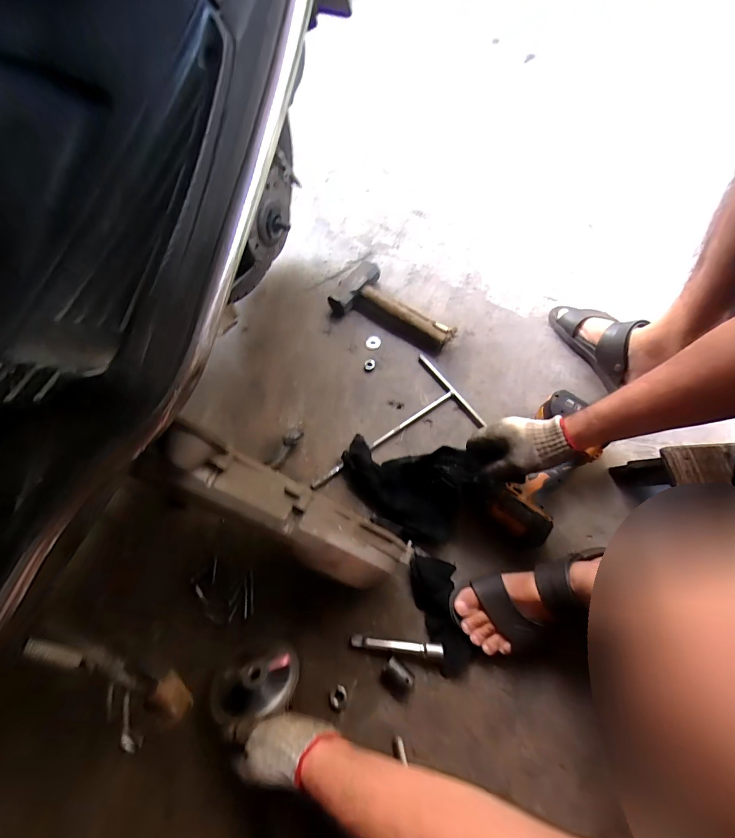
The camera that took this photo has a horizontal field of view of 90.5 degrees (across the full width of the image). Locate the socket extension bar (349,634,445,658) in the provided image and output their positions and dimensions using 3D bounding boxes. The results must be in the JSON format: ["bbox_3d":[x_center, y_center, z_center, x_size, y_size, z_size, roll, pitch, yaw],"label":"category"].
[{"bbox_3d":[0.040,0.311,0.502,0.124,0.018,0.016,4,66,4],"label":"socket extension bar"}]

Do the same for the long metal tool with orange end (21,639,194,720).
[{"bbox_3d":[-0.251,0.253,0.365,0.021,0.171,0.035,-49,31,-18],"label":"long metal tool with orange end"}]

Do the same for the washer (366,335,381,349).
[{"bbox_3d":[0.011,-0.152,0.718,0.030,0.006,0.025,4,66,4],"label":"washer"}]

